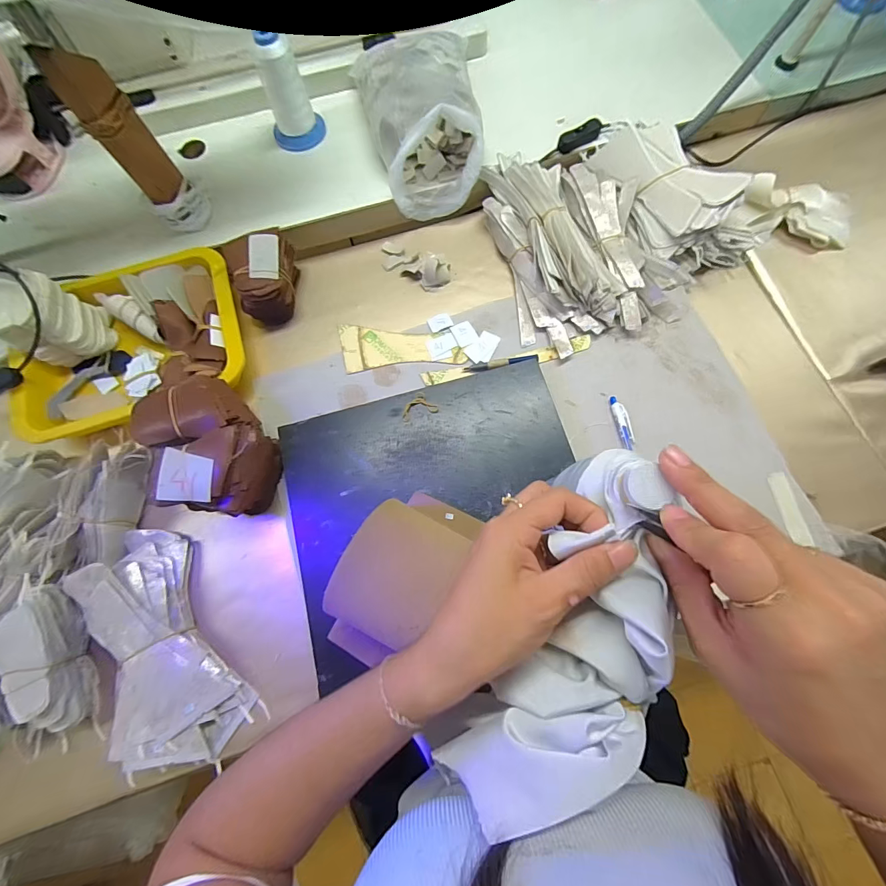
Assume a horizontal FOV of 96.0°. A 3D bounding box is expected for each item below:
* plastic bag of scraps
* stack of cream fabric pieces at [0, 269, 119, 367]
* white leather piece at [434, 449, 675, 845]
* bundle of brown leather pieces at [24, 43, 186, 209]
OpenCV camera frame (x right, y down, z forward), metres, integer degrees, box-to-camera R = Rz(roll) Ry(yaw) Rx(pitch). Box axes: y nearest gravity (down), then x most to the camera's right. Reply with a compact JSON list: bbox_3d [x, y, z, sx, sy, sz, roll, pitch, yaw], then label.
[{"bbox_3d":[-0.025,-0.421,0.497,0.144,0.079,0.233,-9,80,-2],"label":"plastic bag of scraps"},{"bbox_3d":[-0.454,-0.142,0.456,0.083,0.080,0.085,24,76,9],"label":"stack of cream fabric pieces"},{"bbox_3d":[0.083,0.108,0.220,0.093,0.055,0.203,20,85,3],"label":"white leather piece"},{"bbox_3d":[-0.325,-0.318,0.402,0.018,0.151,0.049,10,75,4],"label":"bundle of brown leather pieces"}]

